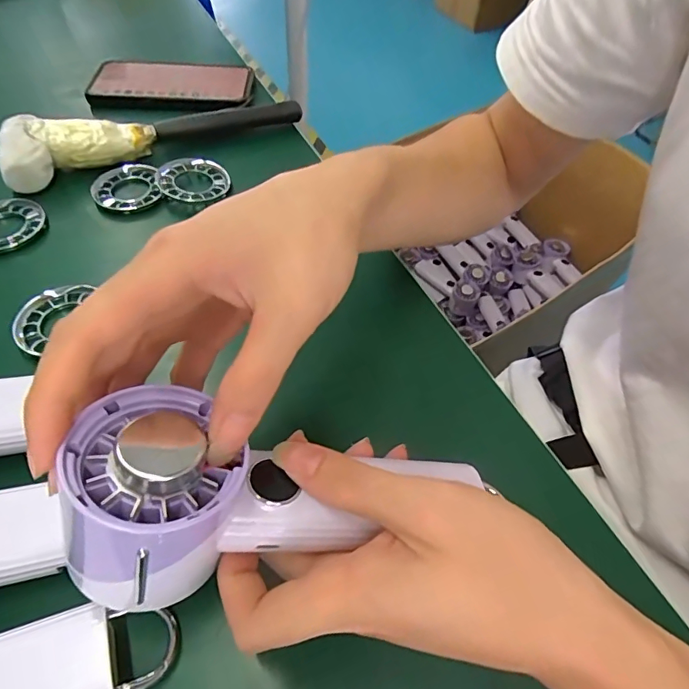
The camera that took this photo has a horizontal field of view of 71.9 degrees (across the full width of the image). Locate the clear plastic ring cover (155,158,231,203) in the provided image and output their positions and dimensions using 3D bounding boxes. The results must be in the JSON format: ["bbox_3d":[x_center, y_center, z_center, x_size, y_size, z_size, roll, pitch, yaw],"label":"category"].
[{"bbox_3d":[-0.122,-0.133,0.386,0.055,0.010,0.051,-15,56,-12],"label":"clear plastic ring cover"}]

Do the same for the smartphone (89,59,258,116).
[{"bbox_3d":[-0.172,-0.260,0.474,0.152,0.014,0.075,-4,54,-4],"label":"smartphone"}]

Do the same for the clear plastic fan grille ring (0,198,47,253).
[{"bbox_3d":[-0.251,-0.088,0.350,0.055,0.010,0.053,1,54,-1],"label":"clear plastic fan grille ring"}]

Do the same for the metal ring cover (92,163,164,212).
[{"bbox_3d":[-0.175,-0.125,0.382,0.050,0.009,0.056,-17,56,-13],"label":"metal ring cover"}]

